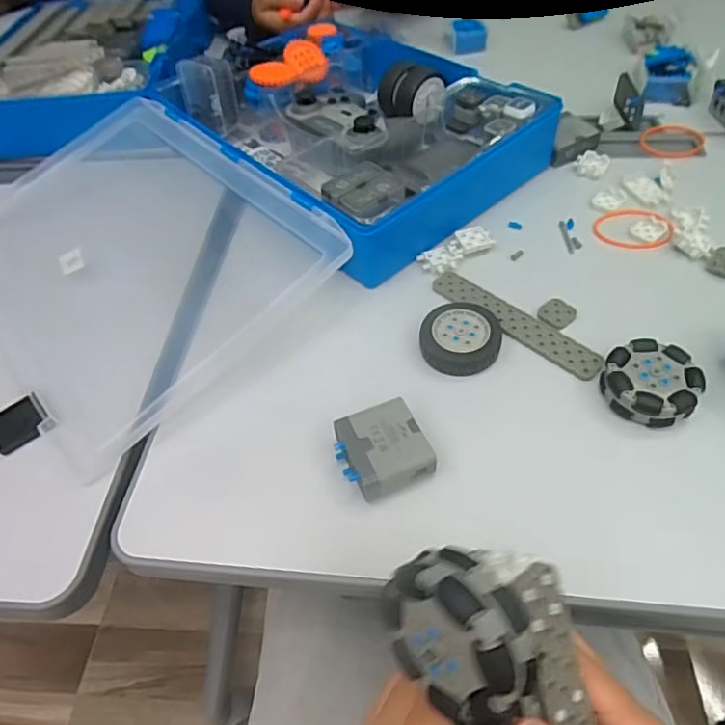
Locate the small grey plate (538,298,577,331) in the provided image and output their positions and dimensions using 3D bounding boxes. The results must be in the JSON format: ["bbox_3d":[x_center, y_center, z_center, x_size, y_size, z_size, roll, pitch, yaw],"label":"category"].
[{"bbox_3d":[0.155,-0.039,0.448,0.026,0.004,0.026,34,61,29],"label":"small grey plate"}]

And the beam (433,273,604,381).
[{"bbox_3d":[0.118,-0.033,0.445,0.026,0.004,0.149,-39,59,-23],"label":"beam"}]

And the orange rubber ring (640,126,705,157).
[{"bbox_3d":[0.321,-0.232,0.586,0.058,0.008,0.051,5,58,15],"label":"orange rubber ring"}]

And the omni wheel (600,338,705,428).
[{"bbox_3d":[0.199,0.013,0.390,0.059,0.022,0.057,-3,50,4],"label":"omni wheel"}]

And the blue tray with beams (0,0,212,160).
[{"bbox_3d":[-0.361,-0.412,0.754,0.276,0.052,0.380,-4,50,2],"label":"blue tray with beams"}]

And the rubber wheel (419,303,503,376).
[{"bbox_3d":[0.075,-0.018,0.431,0.059,0.015,0.061,-3,50,4],"label":"rubber wheel"}]

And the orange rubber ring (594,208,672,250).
[{"bbox_3d":[0.248,-0.123,0.515,0.067,0.007,0.049,13,53,16],"label":"orange rubber ring"}]

